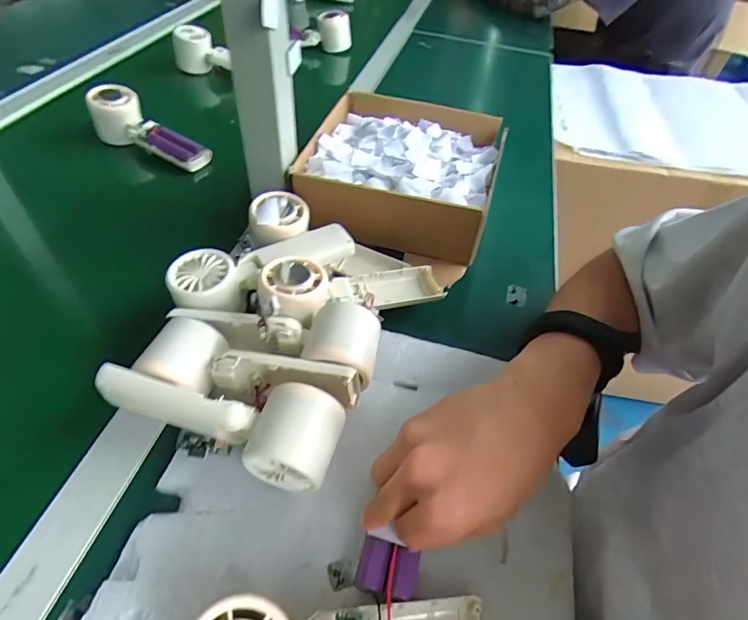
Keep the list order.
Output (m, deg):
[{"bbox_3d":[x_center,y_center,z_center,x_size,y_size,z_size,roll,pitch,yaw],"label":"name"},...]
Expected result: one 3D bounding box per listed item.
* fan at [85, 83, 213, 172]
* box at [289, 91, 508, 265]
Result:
[{"bbox_3d":[-0.290,-0.227,0.592,0.165,0.059,0.046,29,52,4],"label":"fan"},{"bbox_3d":[0.034,-0.170,0.534,0.209,0.068,0.222,12,49,6],"label":"box"}]

